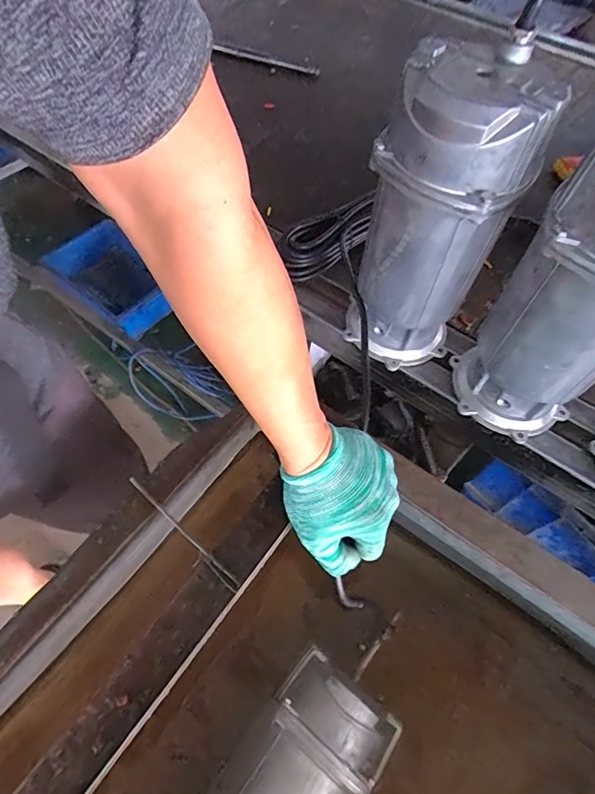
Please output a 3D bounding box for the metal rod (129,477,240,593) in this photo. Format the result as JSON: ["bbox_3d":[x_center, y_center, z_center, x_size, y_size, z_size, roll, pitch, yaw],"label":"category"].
[{"bbox_3d":[-0.112,0.130,0.442,0.152,0.007,0.009,38,64,18],"label":"metal rod"}]

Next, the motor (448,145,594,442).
[{"bbox_3d":[0.247,-0.077,0.424,0.125,0.301,0.106,41,65,20],"label":"motor"}]

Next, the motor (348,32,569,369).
[{"bbox_3d":[0.127,-0.158,0.462,0.124,0.297,0.110,23,60,10],"label":"motor"}]

